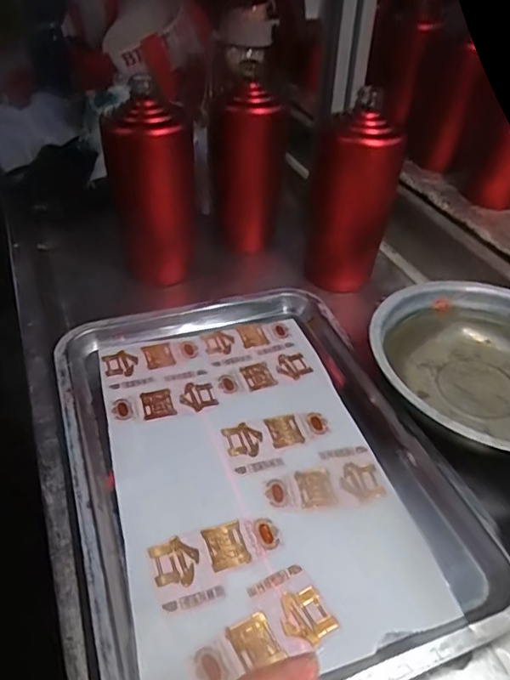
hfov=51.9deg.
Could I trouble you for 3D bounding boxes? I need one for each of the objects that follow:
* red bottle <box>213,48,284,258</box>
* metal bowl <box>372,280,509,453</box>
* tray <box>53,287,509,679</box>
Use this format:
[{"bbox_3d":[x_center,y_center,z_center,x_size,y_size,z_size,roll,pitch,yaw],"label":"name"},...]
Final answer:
[{"bbox_3d":[-0.012,-0.204,0.618,0.068,0.193,0.070,34,55,28],"label":"red bottle"},{"bbox_3d":[0.201,0.016,0.464,0.198,0.047,0.198,0,46,0],"label":"metal bowl"},{"bbox_3d":[-0.002,0.079,0.400,0.261,0.027,0.344,-14,47,-13],"label":"tray"}]

